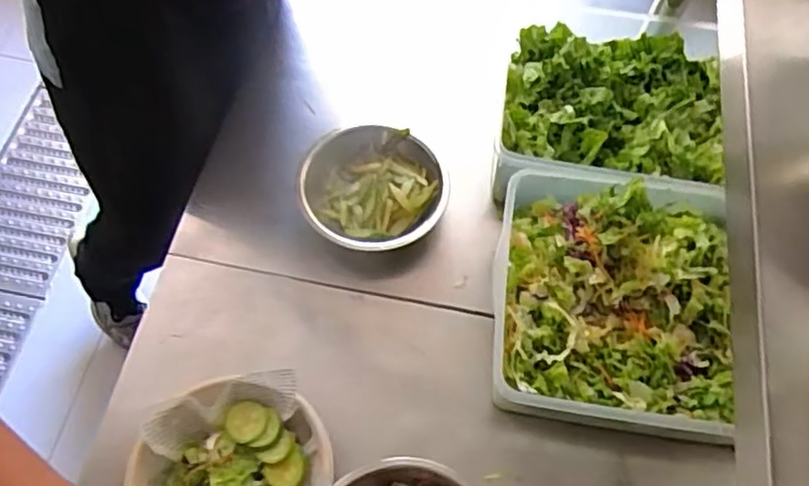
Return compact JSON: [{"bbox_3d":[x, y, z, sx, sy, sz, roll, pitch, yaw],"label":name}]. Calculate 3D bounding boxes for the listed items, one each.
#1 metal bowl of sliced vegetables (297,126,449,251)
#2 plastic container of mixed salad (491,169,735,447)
[{"bbox_3d":[-0.036,-0.057,0.775,0.163,0.070,0.156,1,63,-2],"label":"metal bowl of sliced vegetables"},{"bbox_3d":[0.222,0.066,0.685,0.263,0.115,0.249,6,63,1],"label":"plastic container of mixed salad"}]

